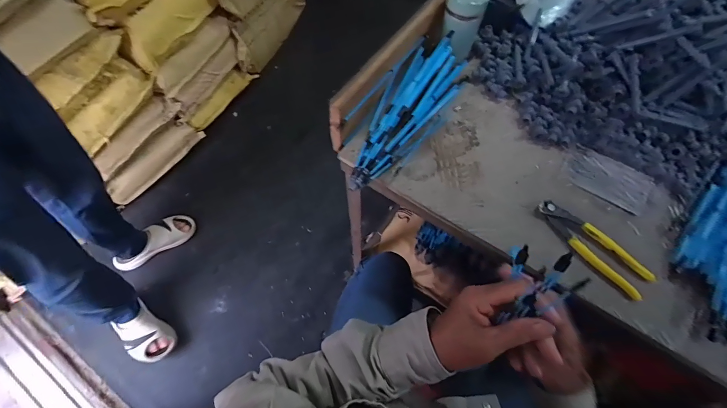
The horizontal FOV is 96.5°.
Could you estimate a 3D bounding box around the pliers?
[{"bbox_3d":[0.324,0.058,0.461,0.048,0.016,0.167,-38,70,-17],"label":"pliers"}]

